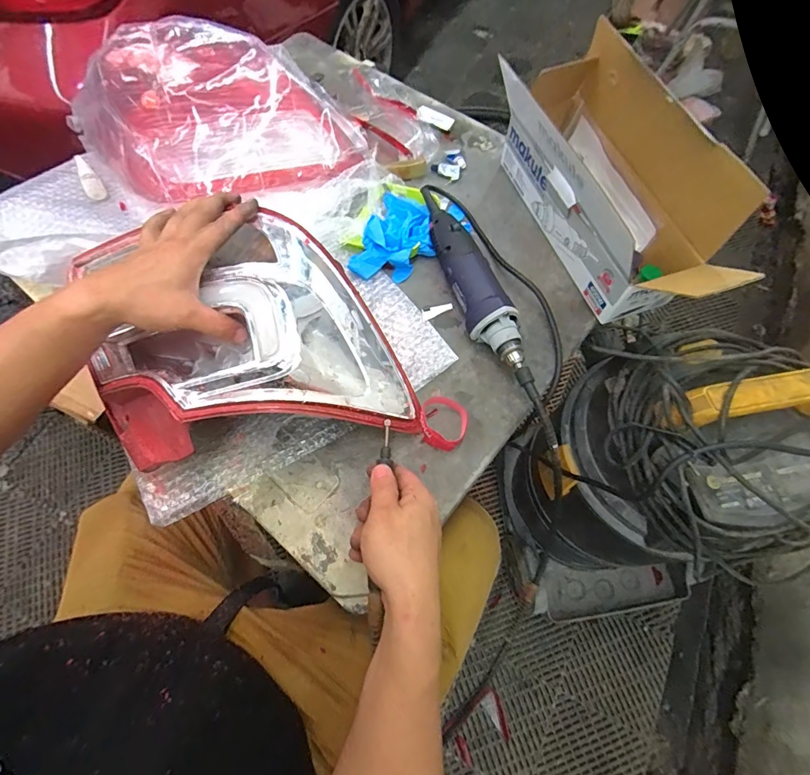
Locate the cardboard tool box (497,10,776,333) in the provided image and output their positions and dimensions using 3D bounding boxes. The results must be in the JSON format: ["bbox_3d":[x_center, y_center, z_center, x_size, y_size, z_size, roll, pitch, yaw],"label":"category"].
[{"bbox_3d":[0.247,-0.252,0.526,0.136,0.161,0.377,-18,67,-8],"label":"cardboard tool box"}]

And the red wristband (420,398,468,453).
[{"bbox_3d":[0.042,0.039,0.482,0.053,0.018,0.059,19,67,8],"label":"red wristband"}]

